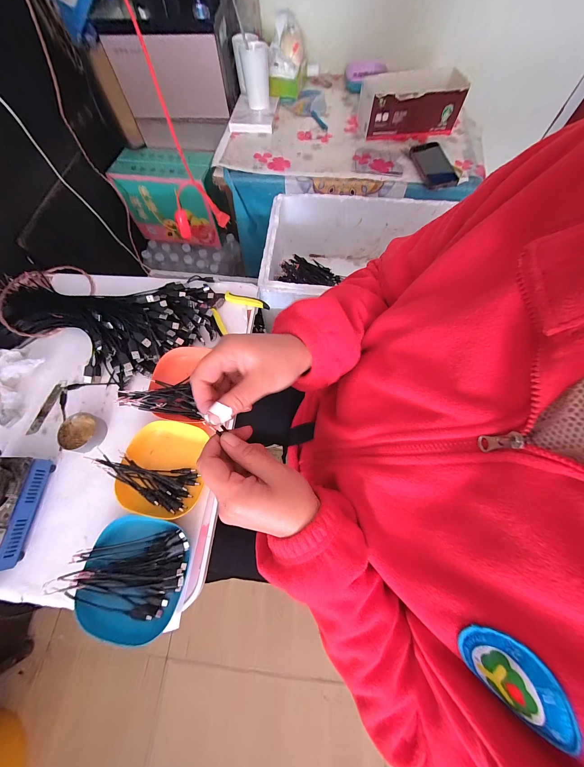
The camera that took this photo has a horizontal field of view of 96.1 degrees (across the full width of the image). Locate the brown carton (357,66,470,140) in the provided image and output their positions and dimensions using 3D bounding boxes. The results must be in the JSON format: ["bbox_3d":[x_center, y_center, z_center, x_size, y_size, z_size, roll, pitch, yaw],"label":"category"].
[{"bbox_3d":[0.329,-0.780,0.727,0.261,0.106,0.123,-9,67,-3],"label":"brown carton"}]

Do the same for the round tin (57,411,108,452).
[{"bbox_3d":[-0.362,0.083,0.452,0.067,0.027,0.062,0,67,1],"label":"round tin"}]

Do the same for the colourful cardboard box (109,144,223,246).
[{"bbox_3d":[-0.422,-0.677,0.971,0.322,0.240,0.169,11,68,6],"label":"colourful cardboard box"}]

